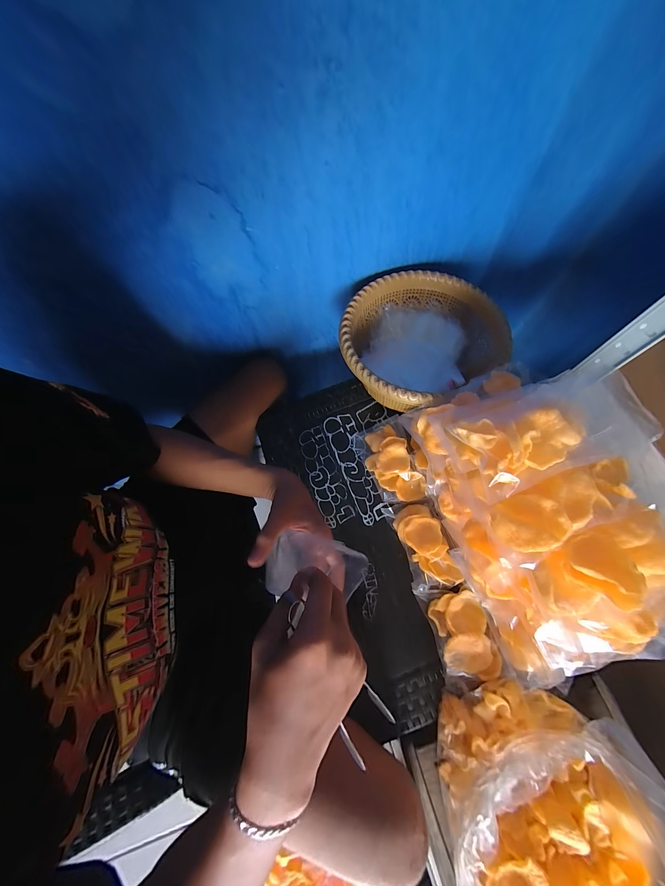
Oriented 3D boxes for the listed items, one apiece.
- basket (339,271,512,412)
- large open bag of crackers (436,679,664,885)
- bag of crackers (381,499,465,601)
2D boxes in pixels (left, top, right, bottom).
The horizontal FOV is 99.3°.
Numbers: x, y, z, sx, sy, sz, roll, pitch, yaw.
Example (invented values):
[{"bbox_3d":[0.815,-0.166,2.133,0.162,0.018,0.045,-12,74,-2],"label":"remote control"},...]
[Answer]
[{"bbox_3d":[0.144,-0.169,0.513,0.265,0.114,0.242,-1,69,2],"label":"basket"},{"bbox_3d":[0.225,0.394,0.264,0.200,0.158,0.224,-3,69,1],"label":"large open bag of crackers"},{"bbox_3d":[0.139,0.157,0.436,0.069,0.052,0.135,-17,70,-4],"label":"bag of crackers"}]

